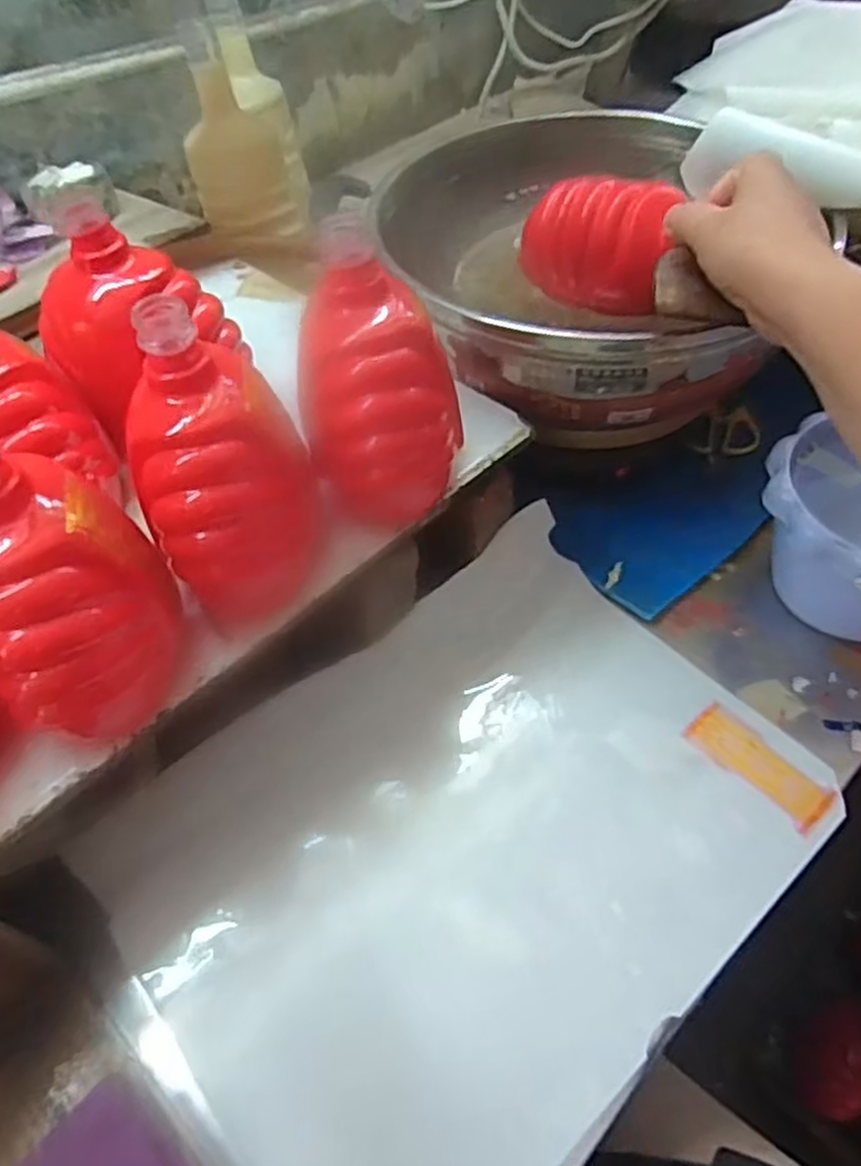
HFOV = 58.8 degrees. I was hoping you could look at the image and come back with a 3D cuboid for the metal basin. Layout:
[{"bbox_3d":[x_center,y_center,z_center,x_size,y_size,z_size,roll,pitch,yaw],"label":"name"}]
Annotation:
[{"bbox_3d":[0.114,-0.227,0.601,0.295,0.130,0.295,-1,54,1],"label":"metal basin"}]

